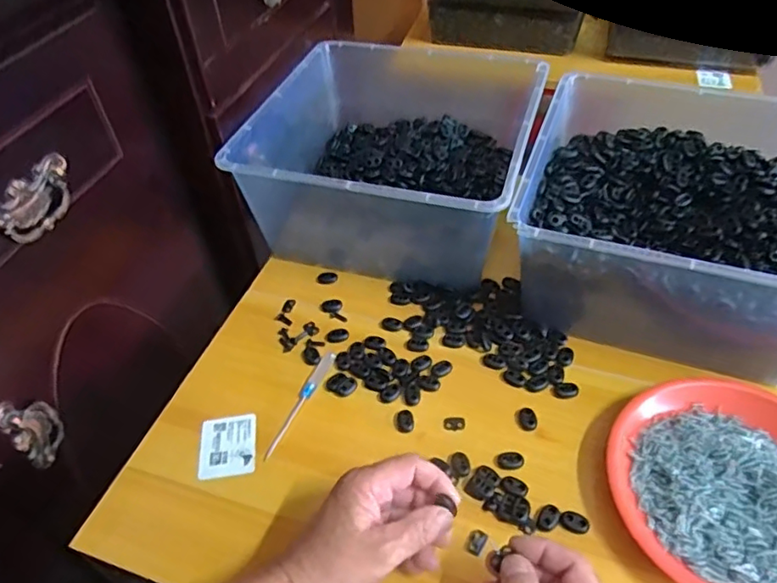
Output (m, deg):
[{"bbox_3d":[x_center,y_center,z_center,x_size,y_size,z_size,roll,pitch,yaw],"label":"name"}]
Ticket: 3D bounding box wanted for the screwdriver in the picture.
[{"bbox_3d":[-0.081,0.104,0.550,0.013,0.010,0.122,15,47,21],"label":"screwdriver"}]

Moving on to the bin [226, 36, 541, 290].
[{"bbox_3d":[0.015,-0.157,0.694,0.298,0.142,0.308,10,45,16],"label":"bin"}]

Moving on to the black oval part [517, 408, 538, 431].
[{"bbox_3d":[0.125,0.116,0.527,0.017,0.005,0.022,-6,43,0],"label":"black oval part"}]

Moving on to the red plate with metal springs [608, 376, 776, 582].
[{"bbox_3d":[0.271,0.152,0.453,0.176,0.026,0.189,-3,43,3],"label":"red plate with metal springs"}]

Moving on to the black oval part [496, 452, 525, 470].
[{"bbox_3d":[0.105,0.144,0.499,0.023,0.004,0.016,-4,43,3],"label":"black oval part"}]

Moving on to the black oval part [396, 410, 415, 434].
[{"bbox_3d":[0.015,0.118,0.531,0.016,0.004,0.021,-3,43,3],"label":"black oval part"}]

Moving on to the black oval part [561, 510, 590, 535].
[{"bbox_3d":[0.147,0.181,0.461,0.022,0.007,0.015,17,48,23],"label":"black oval part"}]

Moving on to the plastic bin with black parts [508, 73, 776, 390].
[{"bbox_3d":[0.297,-0.075,0.597,0.296,0.142,0.307,12,46,19],"label":"plastic bin with black parts"}]

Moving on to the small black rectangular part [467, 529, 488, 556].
[{"bbox_3d":[0.068,0.194,0.454,0.013,0.004,0.019,18,48,24],"label":"small black rectangular part"}]

